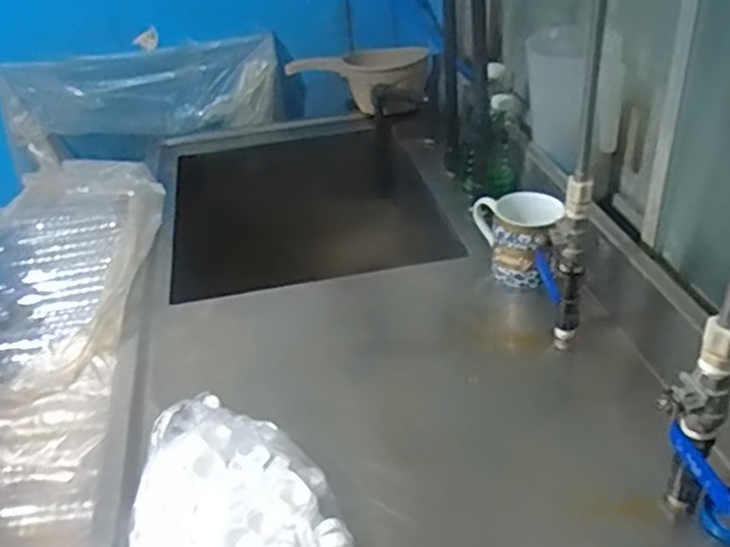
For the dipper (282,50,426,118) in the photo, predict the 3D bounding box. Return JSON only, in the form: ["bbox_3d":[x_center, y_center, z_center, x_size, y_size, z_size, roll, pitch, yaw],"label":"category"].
[{"bbox_3d":[-0.016,-0.381,1.462,0.287,0.096,0.157,-3,34,1],"label":"dipper"}]

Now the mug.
[{"bbox_3d":[0.200,-0.050,0.959,0.112,0.102,0.100,3,34,10],"label":"mug"}]

